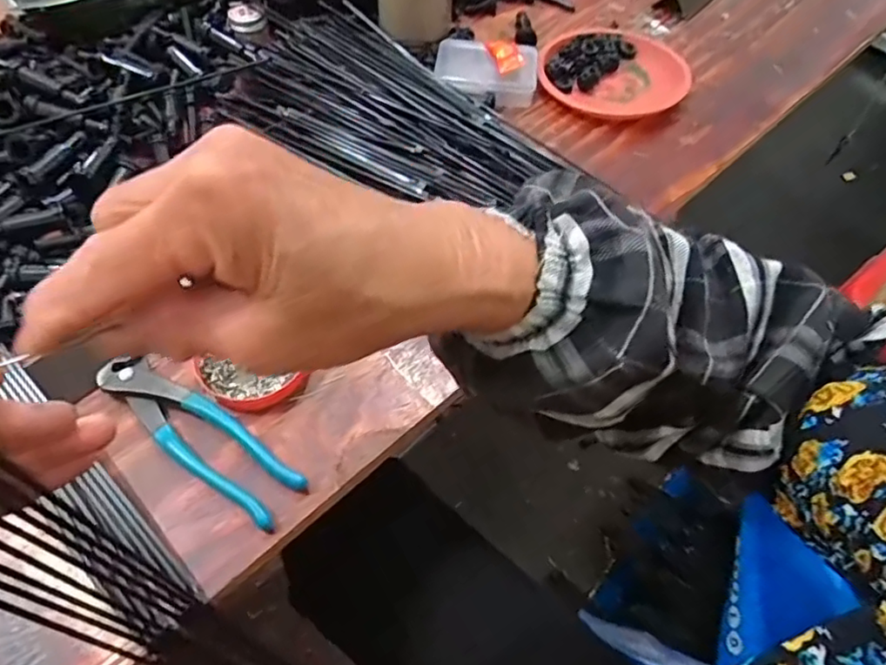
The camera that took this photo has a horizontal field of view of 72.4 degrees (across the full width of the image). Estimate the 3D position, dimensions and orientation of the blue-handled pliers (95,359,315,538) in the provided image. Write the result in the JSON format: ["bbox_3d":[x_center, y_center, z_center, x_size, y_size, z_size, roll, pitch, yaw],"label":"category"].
[{"bbox_3d":[-0.166,0.065,0.399,0.174,0.013,0.041,30,60,18],"label":"blue-handled pliers"}]

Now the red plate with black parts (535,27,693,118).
[{"bbox_3d":[0.186,-0.281,0.645,0.145,0.019,0.150,1,55,-1],"label":"red plate with black parts"}]

